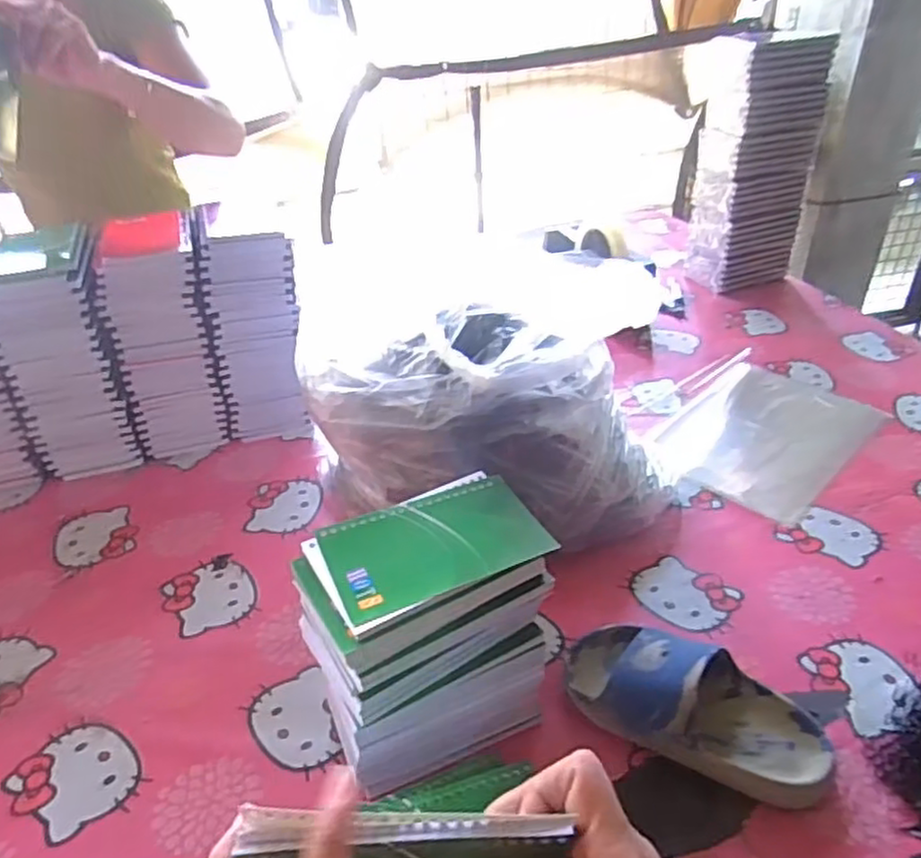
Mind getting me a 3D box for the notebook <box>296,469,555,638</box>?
[{"bbox_3d":[-0.017,0.070,0.431,0.134,0.007,0.079,-18,38,-21],"label":"notebook"}]

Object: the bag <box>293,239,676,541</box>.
[{"bbox_3d":[0.026,-0.028,0.655,0.314,0.210,0.273,-13,36,-14],"label":"bag"}]

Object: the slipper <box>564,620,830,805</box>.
[{"bbox_3d":[0.158,0.182,0.481,0.173,0.066,0.079,15,39,23],"label":"slipper"}]

